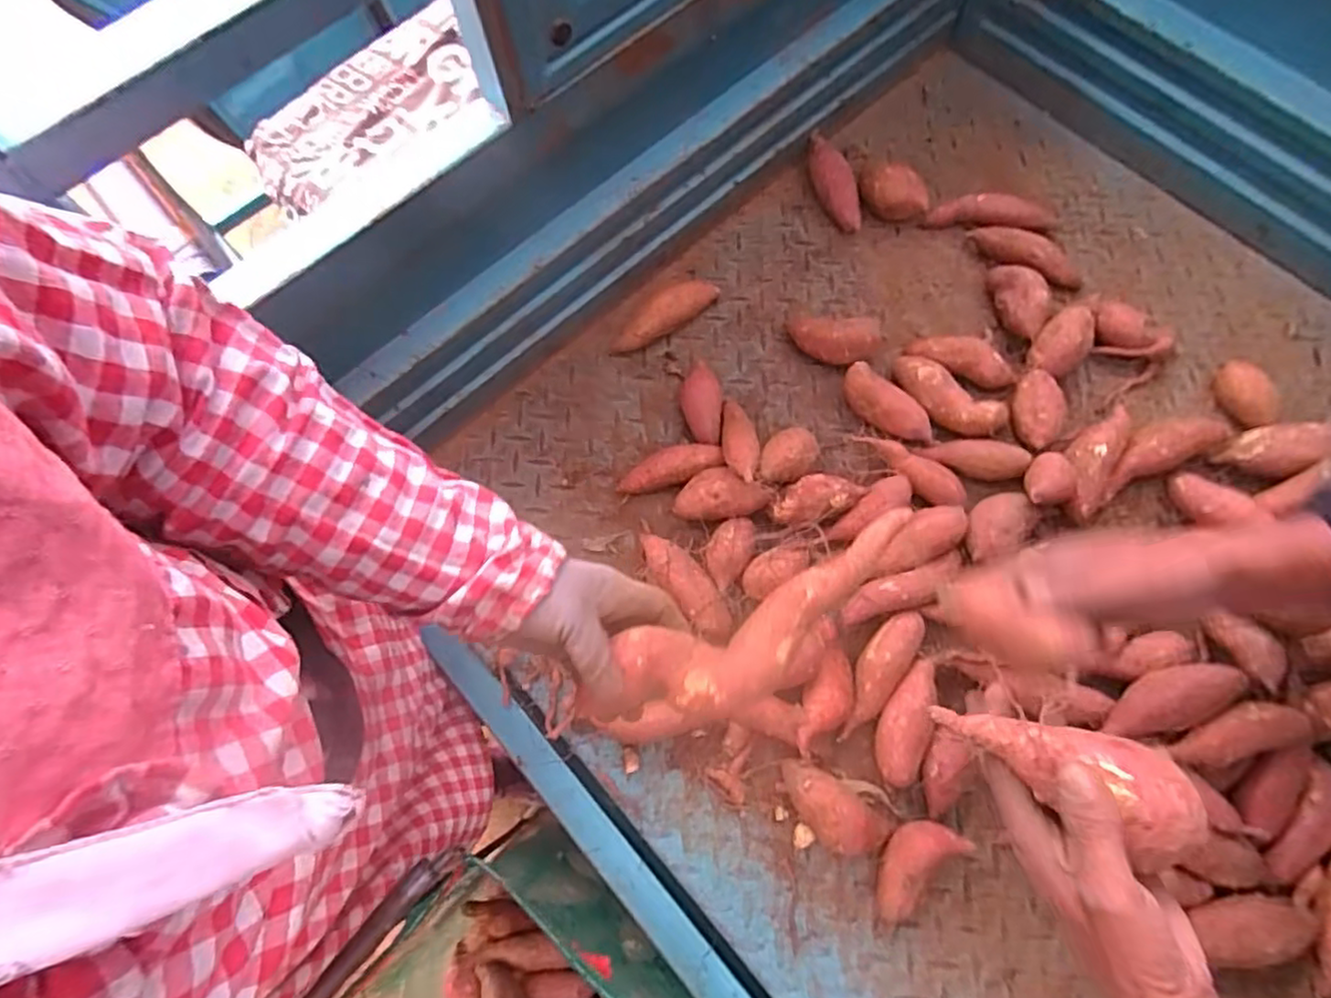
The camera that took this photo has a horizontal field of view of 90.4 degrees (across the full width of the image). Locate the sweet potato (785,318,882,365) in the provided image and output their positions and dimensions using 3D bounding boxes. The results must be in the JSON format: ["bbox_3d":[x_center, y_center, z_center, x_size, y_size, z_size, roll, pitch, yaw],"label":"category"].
[{"bbox_3d":[0.190,-0.179,0.749,0.104,0.051,0.055,12,72,7],"label":"sweet potato"}]

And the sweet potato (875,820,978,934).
[{"bbox_3d":[0.211,0.321,0.573,0.102,0.053,0.055,-39,74,-10],"label":"sweet potato"}]

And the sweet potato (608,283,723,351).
[{"bbox_3d":[0.000,-0.214,0.768,0.139,0.044,0.039,-28,72,-7],"label":"sweet potato"}]

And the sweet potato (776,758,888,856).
[{"bbox_3d":[0.146,0.276,0.590,0.099,0.050,0.049,36,76,13],"label":"sweet potato"}]

